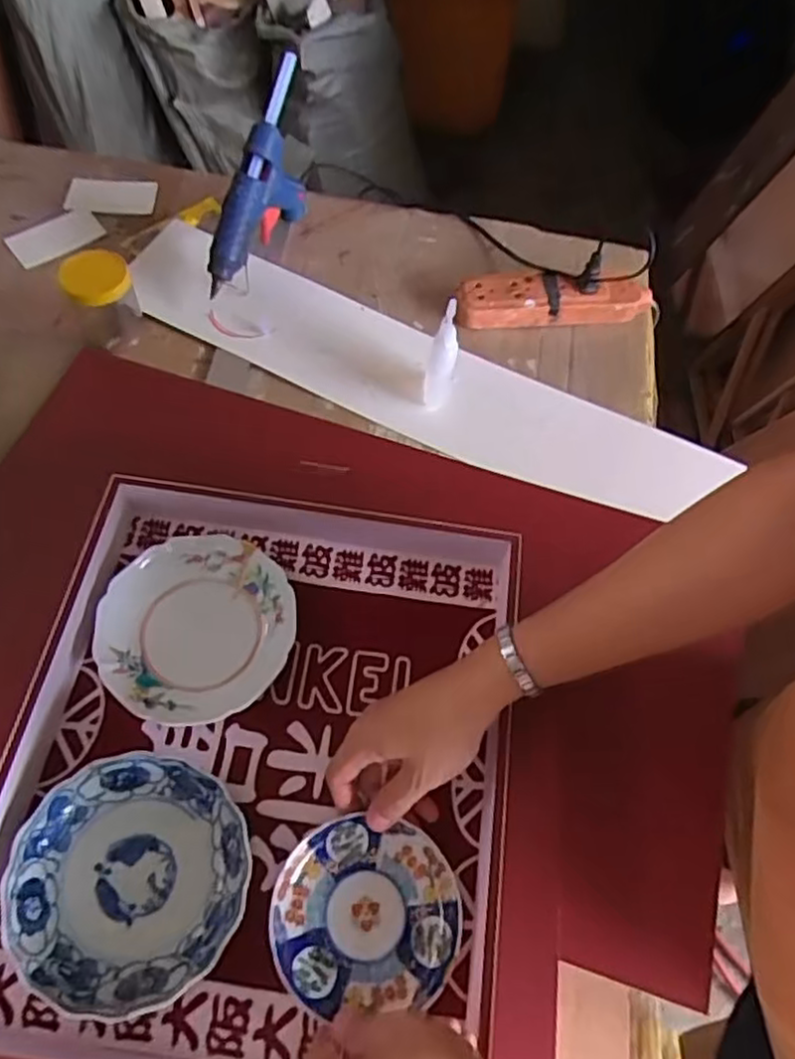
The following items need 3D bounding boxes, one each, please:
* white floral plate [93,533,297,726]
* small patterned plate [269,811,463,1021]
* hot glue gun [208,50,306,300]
[{"bbox_3d":[-0.153,0.075,0.537,0.140,0.030,0.144,1,60,-2],"label":"white floral plate"},{"bbox_3d":[-0.021,0.249,0.461,0.118,0.015,0.106,-3,60,-4],"label":"small patterned plate"},{"bbox_3d":[-0.144,-0.339,0.701,0.035,0.159,0.178,20,61,9],"label":"hot glue gun"}]

